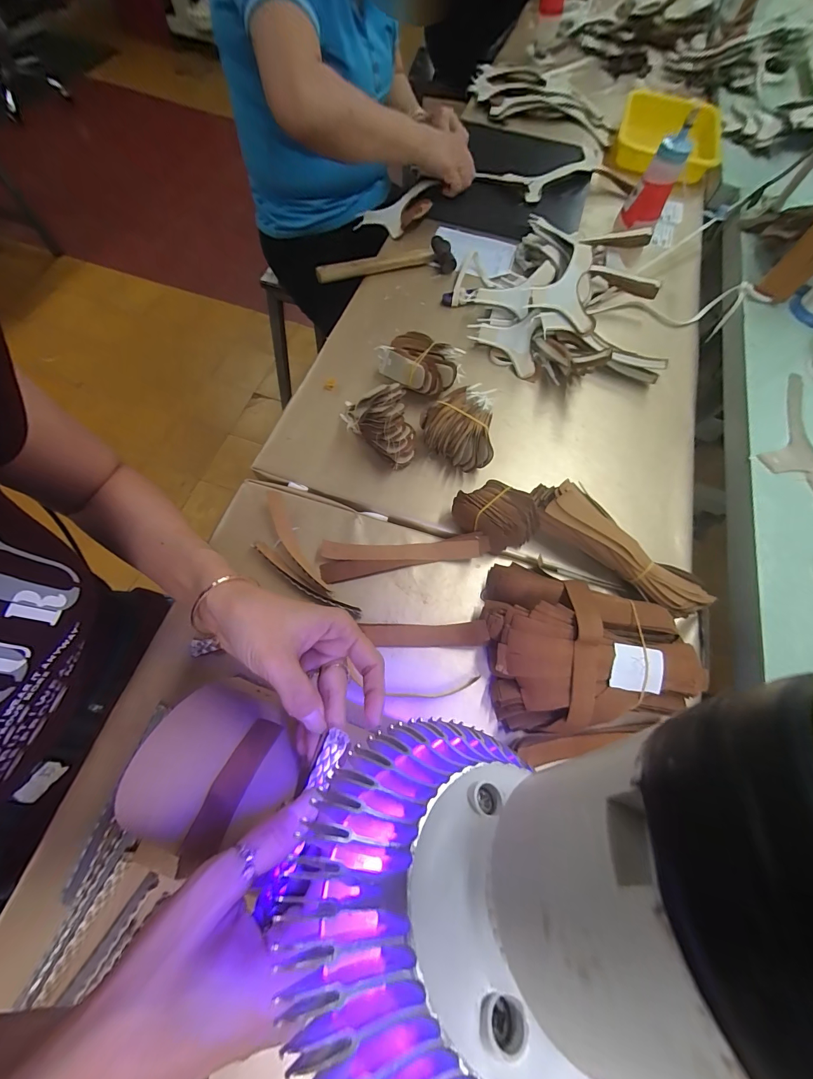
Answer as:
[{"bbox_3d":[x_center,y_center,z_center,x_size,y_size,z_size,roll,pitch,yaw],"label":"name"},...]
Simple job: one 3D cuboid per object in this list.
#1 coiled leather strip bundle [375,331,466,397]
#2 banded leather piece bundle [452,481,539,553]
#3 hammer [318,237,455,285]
[{"bbox_3d":[0.014,-0.227,0.490,0.107,0.046,0.074,27,69,7],"label":"coiled leather strip bundle"},{"bbox_3d":[0.097,-0.026,0.408,0.084,0.049,0.058,40,71,12],"label":"banded leather piece bundle"},{"bbox_3d":[-0.033,-0.432,0.591,0.219,0.029,0.063,-14,70,-9],"label":"hammer"}]

